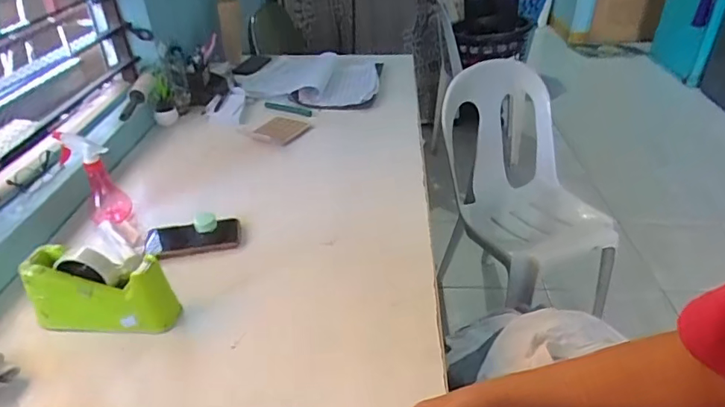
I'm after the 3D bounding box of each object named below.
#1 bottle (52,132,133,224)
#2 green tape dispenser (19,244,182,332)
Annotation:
[{"bbox_3d":[-0.500,-0.049,0.943,0.081,0.176,0.057,-21,39,-27],"label":"bottle"},{"bbox_3d":[-0.369,0.127,0.716,0.198,0.103,0.070,6,35,10],"label":"green tape dispenser"}]

